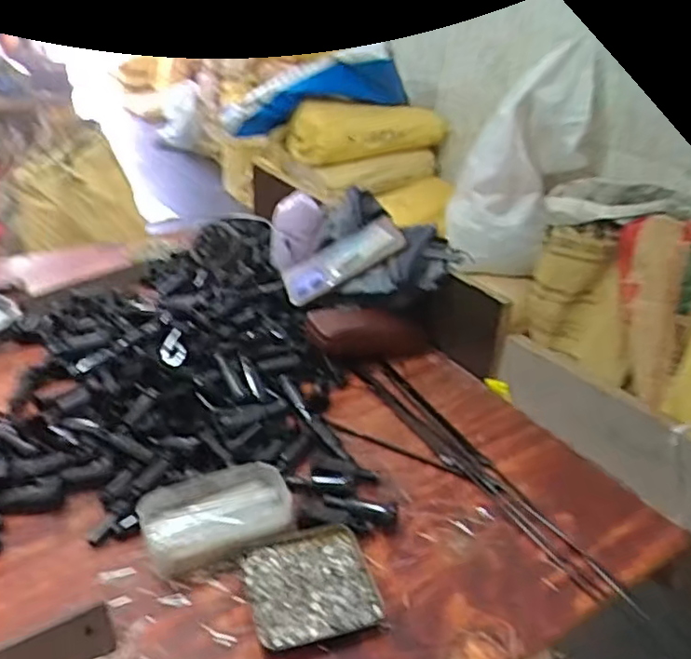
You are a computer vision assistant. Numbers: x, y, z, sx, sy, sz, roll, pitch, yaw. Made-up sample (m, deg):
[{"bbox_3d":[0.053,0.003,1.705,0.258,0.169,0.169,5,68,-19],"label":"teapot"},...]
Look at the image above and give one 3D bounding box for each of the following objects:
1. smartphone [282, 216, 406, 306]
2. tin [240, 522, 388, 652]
[{"bbox_3d":[-0.006,-0.093,0.826,0.165,0.015,0.086,-29,45,10],"label":"smartphone"},{"bbox_3d":[-0.027,0.201,0.501,0.096,0.011,0.092,-8,31,-17],"label":"tin"}]

